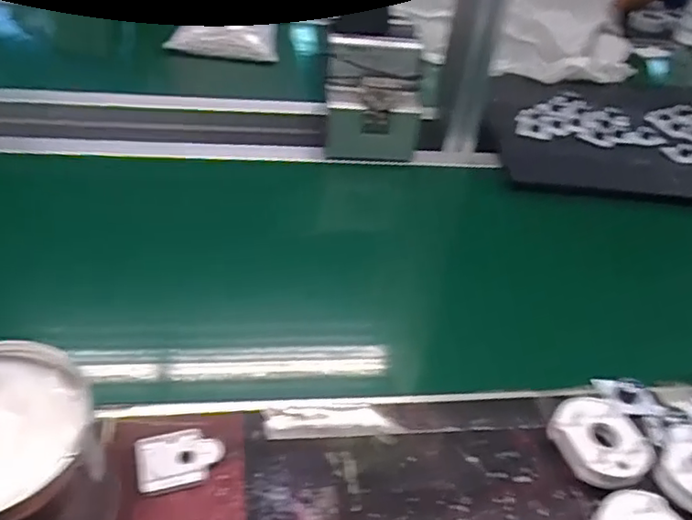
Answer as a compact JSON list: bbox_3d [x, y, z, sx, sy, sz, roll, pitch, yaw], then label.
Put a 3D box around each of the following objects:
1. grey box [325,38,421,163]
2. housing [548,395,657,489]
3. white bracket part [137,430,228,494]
[{"bbox_3d":[0.037,-0.214,0.834,0.126,0.142,0.086,5,39,-3],"label":"grey box"},{"bbox_3d":[0.203,0.147,0.493,0.065,0.032,0.075,-11,44,-20],"label":"housing"},{"bbox_3d":[-0.123,0.147,0.458,0.061,0.009,0.045,-7,42,-16],"label":"white bracket part"}]

